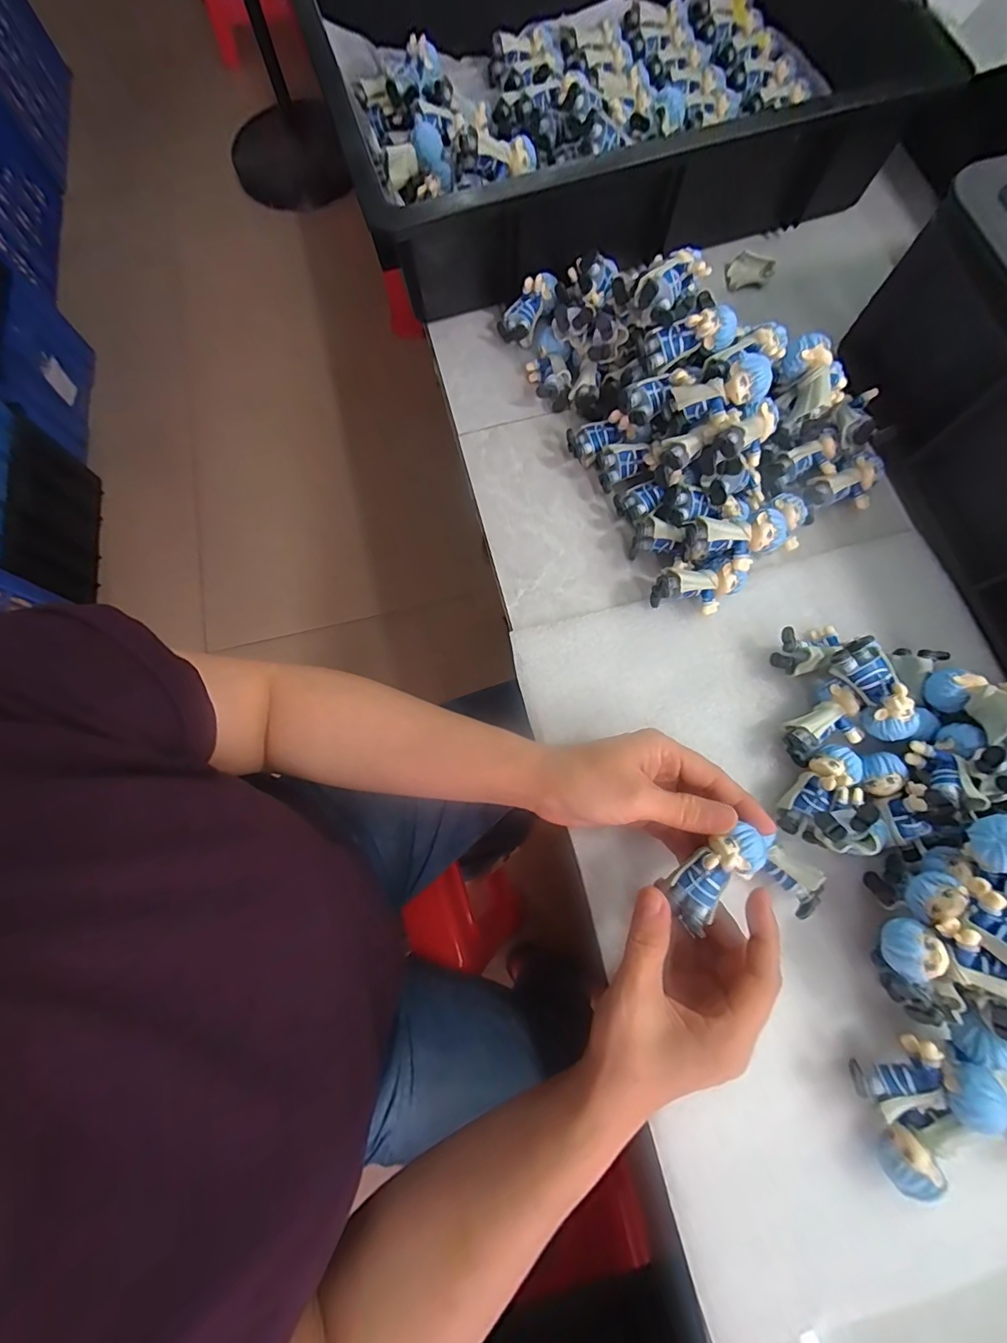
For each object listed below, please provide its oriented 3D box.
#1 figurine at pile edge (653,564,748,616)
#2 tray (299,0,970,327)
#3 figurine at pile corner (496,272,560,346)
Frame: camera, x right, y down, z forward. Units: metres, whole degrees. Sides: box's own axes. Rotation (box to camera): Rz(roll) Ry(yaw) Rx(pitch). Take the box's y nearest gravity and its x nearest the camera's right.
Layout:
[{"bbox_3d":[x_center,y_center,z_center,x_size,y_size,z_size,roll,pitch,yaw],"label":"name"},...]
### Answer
[{"bbox_3d":[0.135,-0.055,0.335,0.060,0.033,0.026,-3,76,0],"label":"figurine at pile edge"},{"bbox_3d":[0.089,-0.507,0.413,0.462,0.085,0.341,-18,76,-3],"label":"tray"},{"bbox_3d":[0.023,-0.293,0.394,0.023,0.028,0.060,41,96,9],"label":"figurine at pile corner"}]

